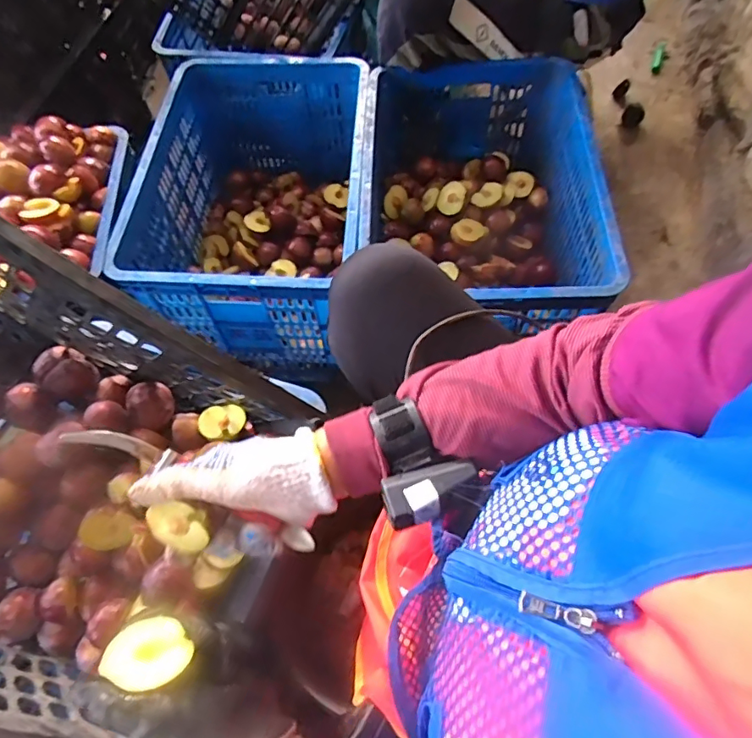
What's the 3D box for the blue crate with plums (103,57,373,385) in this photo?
[{"bbox_3d":[-0.208,-0.303,0.993,0.389,0.296,0.572,0,63,0],"label":"blue crate with plums"}]

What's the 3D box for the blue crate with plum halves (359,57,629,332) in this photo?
[{"bbox_3d":[0.174,-0.303,0.944,0.367,0.249,0.585,3,63,1],"label":"blue crate with plum halves"}]

